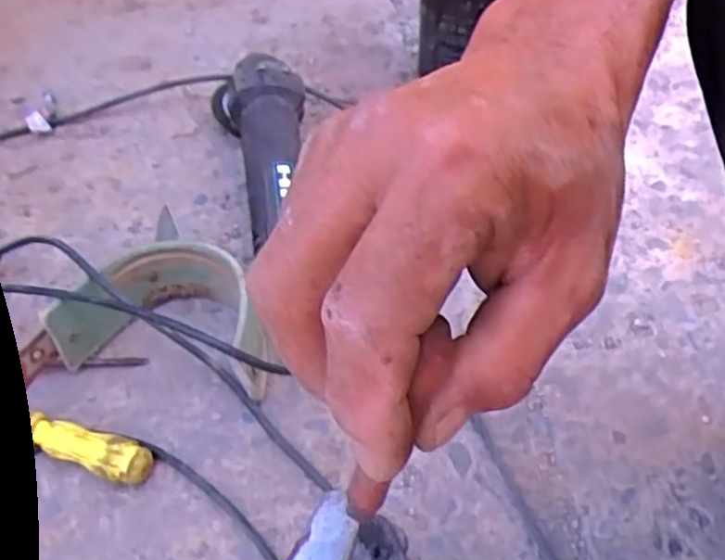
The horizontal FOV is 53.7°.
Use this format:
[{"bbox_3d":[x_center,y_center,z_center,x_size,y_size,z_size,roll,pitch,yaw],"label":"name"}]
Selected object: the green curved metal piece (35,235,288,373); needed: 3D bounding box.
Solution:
[{"bbox_3d":[-0.156,0.023,0.578,0.159,0.070,0.086,1,52,4],"label":"green curved metal piece"}]

